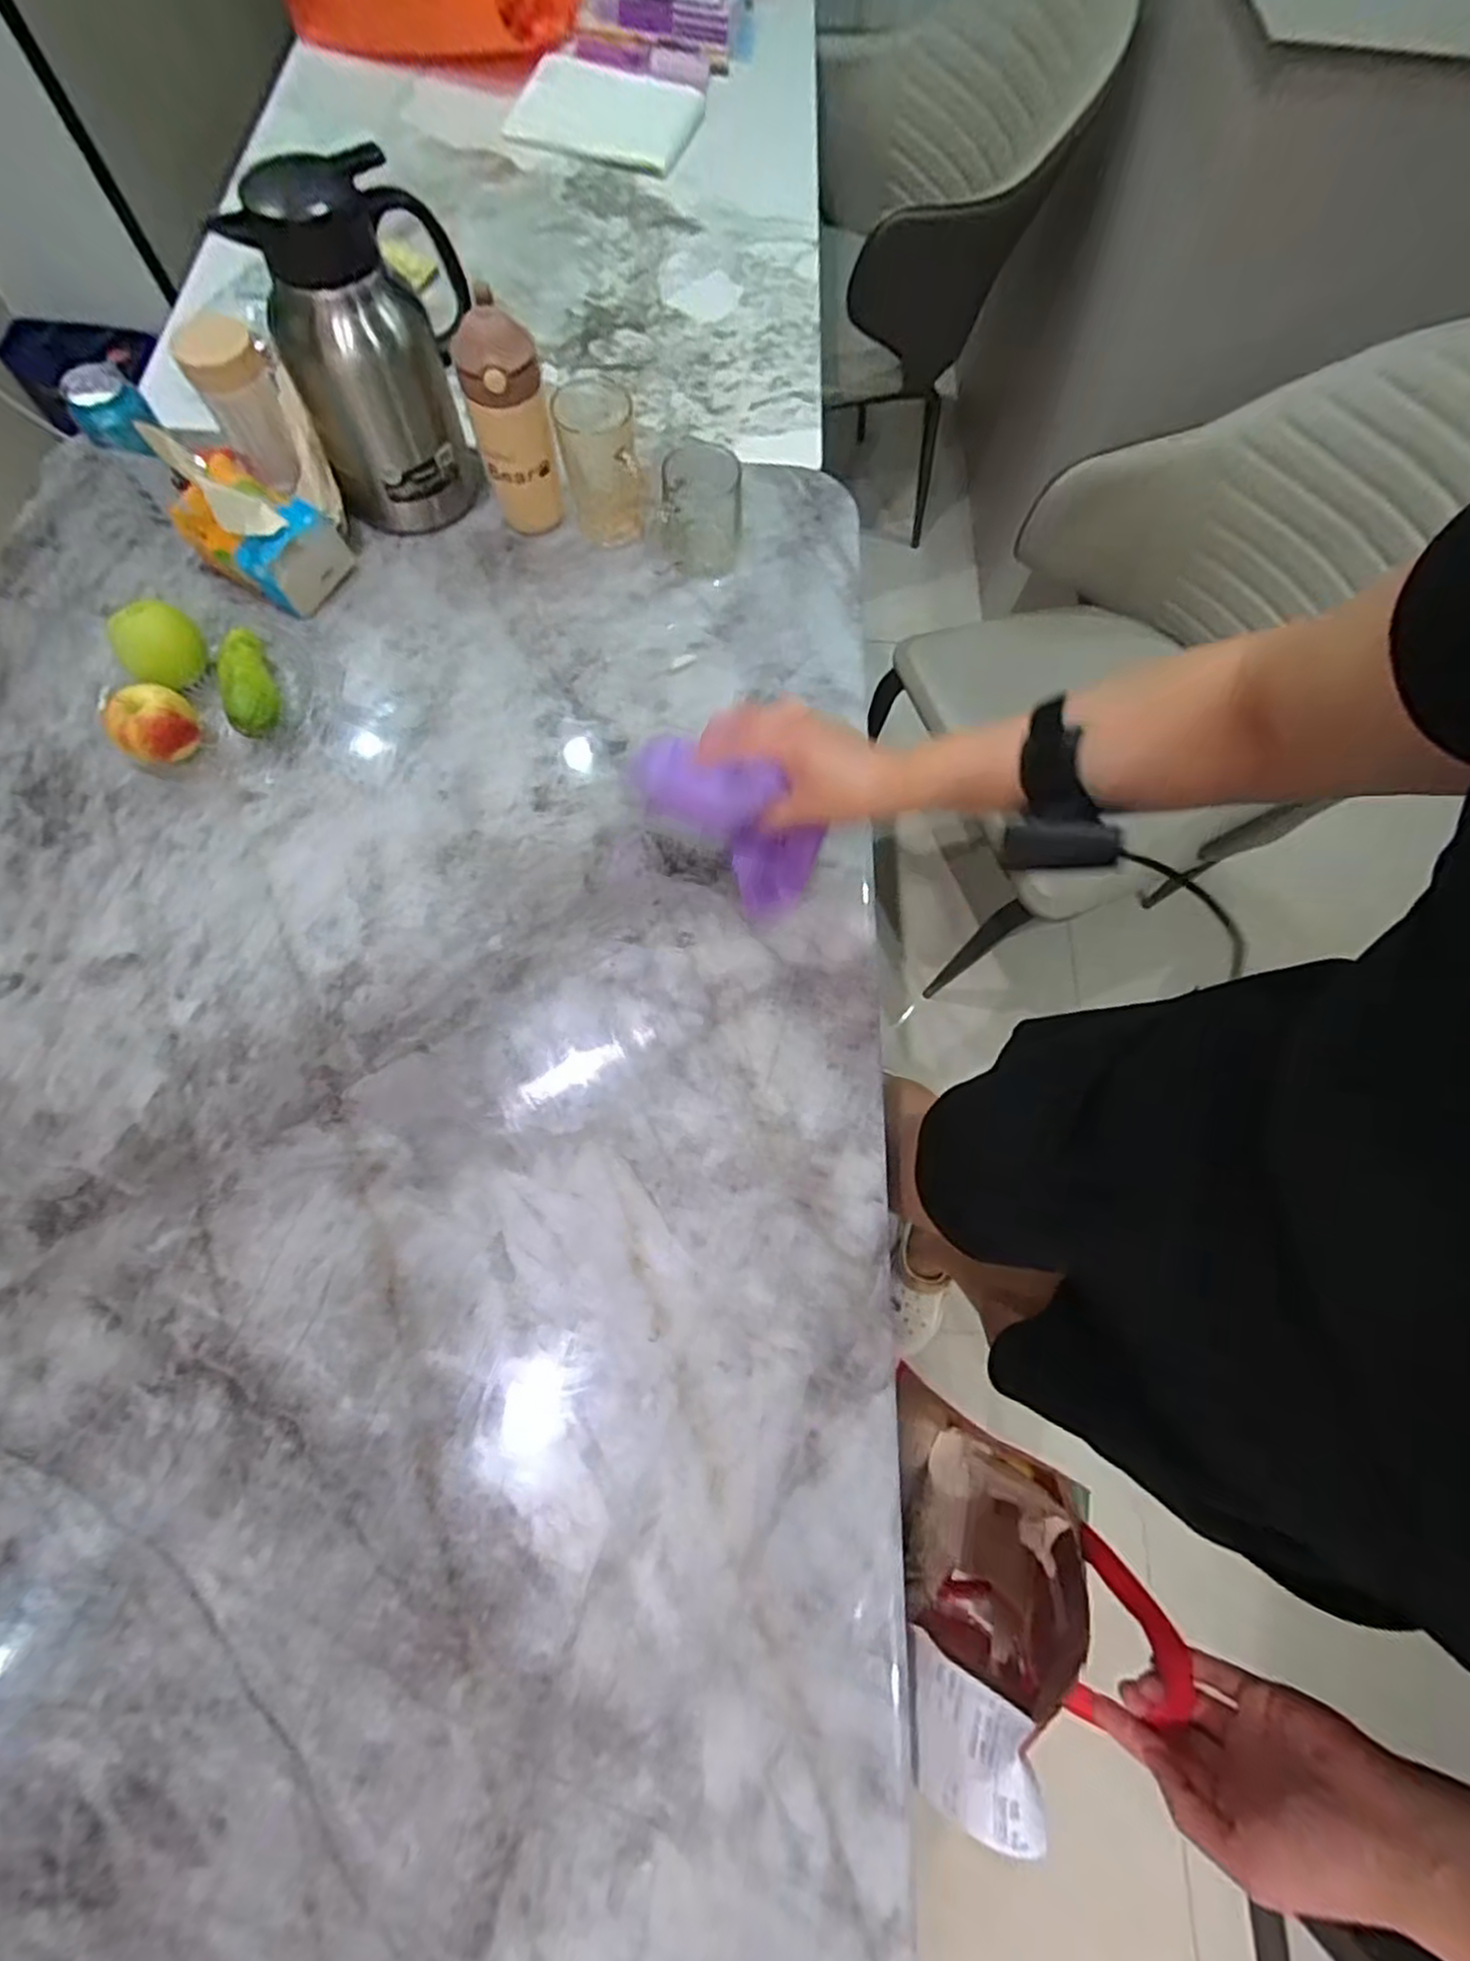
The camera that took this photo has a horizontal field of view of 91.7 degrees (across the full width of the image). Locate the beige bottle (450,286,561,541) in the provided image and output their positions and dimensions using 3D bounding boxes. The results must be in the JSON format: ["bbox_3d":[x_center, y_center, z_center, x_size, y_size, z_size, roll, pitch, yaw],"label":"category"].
[{"bbox_3d":[-0.215,-0.530,0.694,0.072,0.188,0.069,-14,72,-7],"label":"beige bottle"}]

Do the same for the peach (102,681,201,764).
[{"bbox_3d":[-0.510,-0.222,0.634,0.061,0.054,0.065,1,70,-2],"label":"peach"}]

